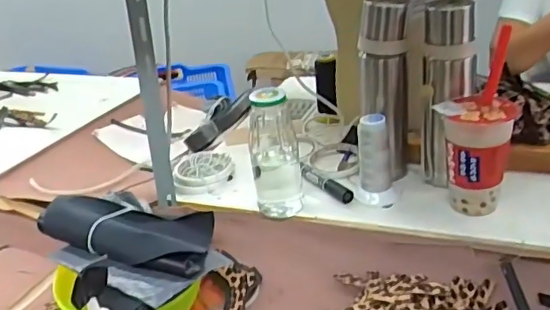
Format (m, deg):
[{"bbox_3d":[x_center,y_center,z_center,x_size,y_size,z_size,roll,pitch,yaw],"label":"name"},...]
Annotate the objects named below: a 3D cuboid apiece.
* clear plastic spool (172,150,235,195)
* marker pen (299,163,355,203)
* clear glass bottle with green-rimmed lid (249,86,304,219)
[{"bbox_3d":[-0.111,0.023,0.863,0.093,0.023,0.107,-11,27,-9],"label":"clear plastic spool"},{"bbox_3d":[0.069,0.041,0.789,0.023,0.017,0.118,-22,31,-28],"label":"marker pen"},{"bbox_3d":[0.000,-0.004,0.728,0.063,0.167,0.054,-7,27,-1],"label":"clear glass bottle with green-rimmed lid"}]

